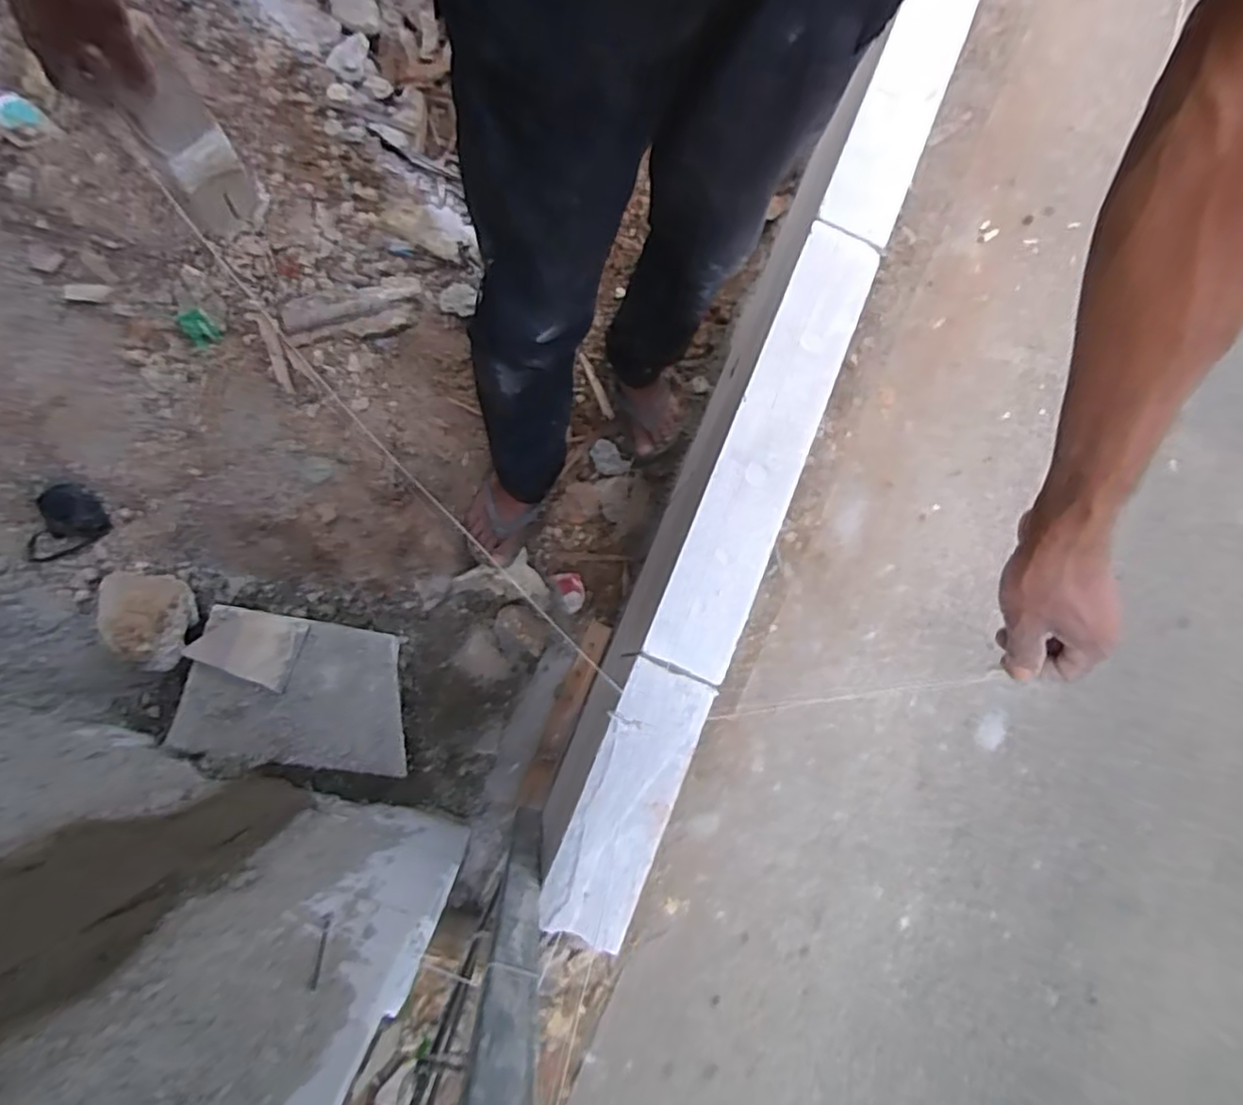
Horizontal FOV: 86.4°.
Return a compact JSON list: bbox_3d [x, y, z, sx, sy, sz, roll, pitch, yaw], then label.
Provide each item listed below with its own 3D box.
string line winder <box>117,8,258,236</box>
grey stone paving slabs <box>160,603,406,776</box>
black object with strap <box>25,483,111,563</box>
[{"bbox_3d":[-0.400,-0.377,0.604,0.017,0.166,0.072,34,68,27],"label":"string line winder"},{"bbox_3d":[-0.450,0.195,0.934,0.293,0.031,0.195,14,70,-18],"label":"grey stone paving slabs"},{"bbox_3d":[-0.752,-0.040,0.897,0.091,0.019,0.100,-2,98,-16],"label":"black object with strap"}]

